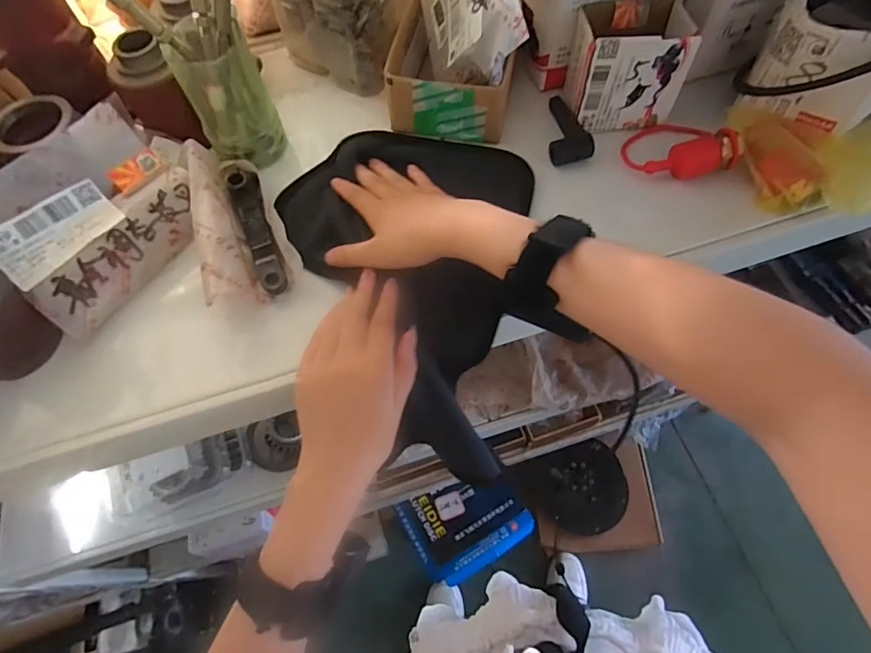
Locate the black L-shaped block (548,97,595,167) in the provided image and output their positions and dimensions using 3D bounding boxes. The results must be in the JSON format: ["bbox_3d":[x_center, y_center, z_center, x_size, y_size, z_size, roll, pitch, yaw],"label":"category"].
[{"bbox_3d":[0.123,-0.182,0.443,0.037,0.019,0.076,4,65,5],"label":"black L-shaped block"}]

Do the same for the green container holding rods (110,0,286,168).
[{"bbox_3d":[-0.180,-0.211,0.397,0.083,0.159,0.059,-28,66,-10],"label":"green container holding rods"}]

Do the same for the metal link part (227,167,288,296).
[{"bbox_3d":[-0.147,-0.080,0.404,0.026,0.032,0.124,-23,65,-8],"label":"metal link part"}]

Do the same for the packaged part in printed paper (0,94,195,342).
[{"bbox_3d":[-0.271,-0.093,0.398,0.122,0.050,0.176,40,67,-18],"label":"packaged part in printed paper"}]

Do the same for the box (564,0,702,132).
[{"bbox_3d":[0.164,-0.227,0.423,0.088,0.079,0.068,-4,64,1],"label":"box"}]

